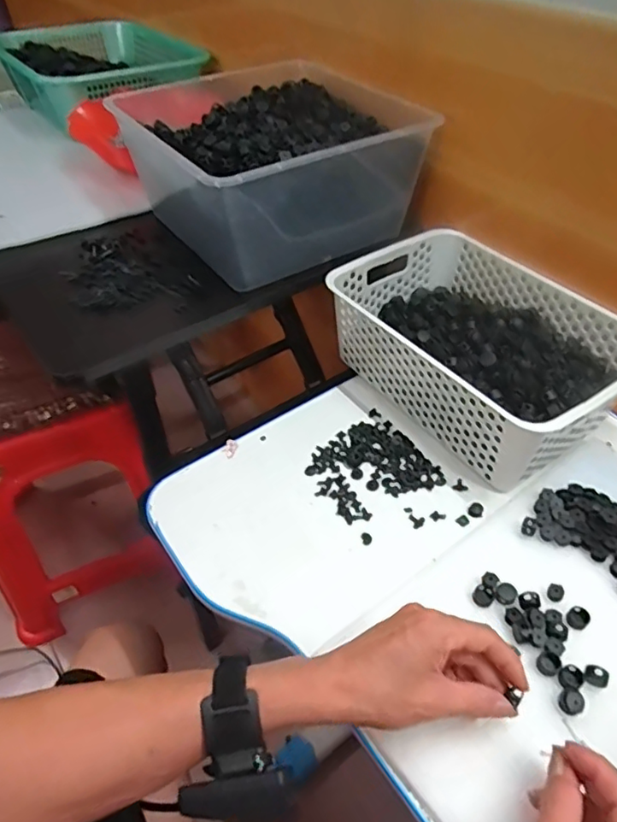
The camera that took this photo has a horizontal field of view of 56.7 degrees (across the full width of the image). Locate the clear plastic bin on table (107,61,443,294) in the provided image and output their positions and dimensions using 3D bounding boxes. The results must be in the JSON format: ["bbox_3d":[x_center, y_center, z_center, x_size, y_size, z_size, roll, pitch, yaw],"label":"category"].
[{"bbox_3d":[-0.046,-0.309,0.712,0.281,0.139,0.328,-23,49,-19],"label":"clear plastic bin on table"}]

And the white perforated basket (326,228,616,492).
[{"bbox_3d":[0.185,-0.071,0.630,0.195,0.104,0.301,-28,51,-23],"label":"white perforated basket"}]

